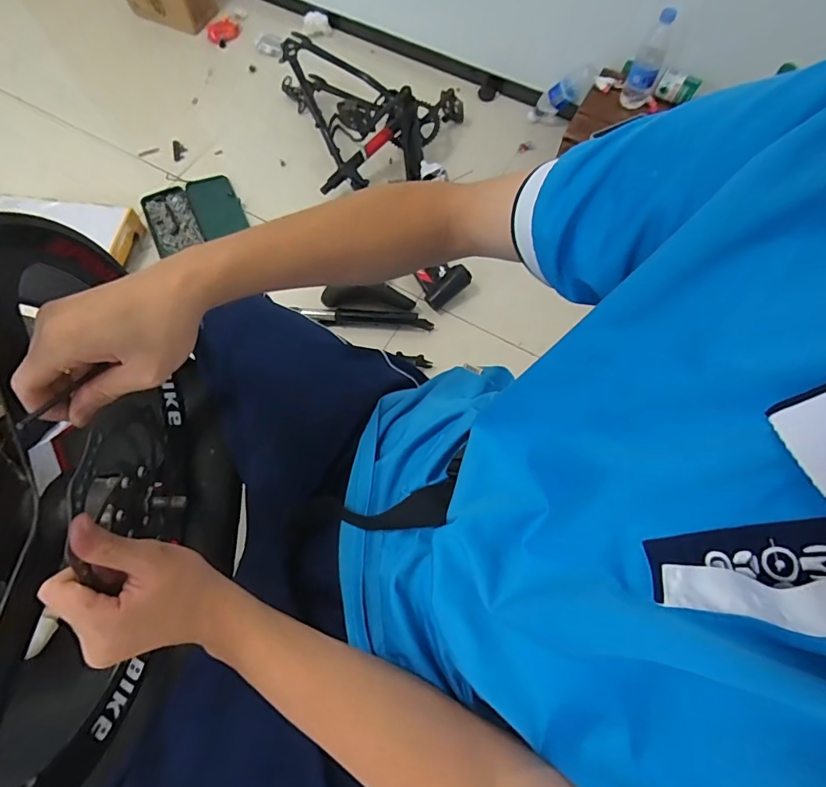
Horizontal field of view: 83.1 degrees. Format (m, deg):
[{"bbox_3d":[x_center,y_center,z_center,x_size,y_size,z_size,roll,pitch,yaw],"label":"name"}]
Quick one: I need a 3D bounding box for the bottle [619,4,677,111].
[{"bbox_3d":[0.583,-0.815,1.143,0.071,0.206,0.067,28,70,11],"label":"bottle"}]

